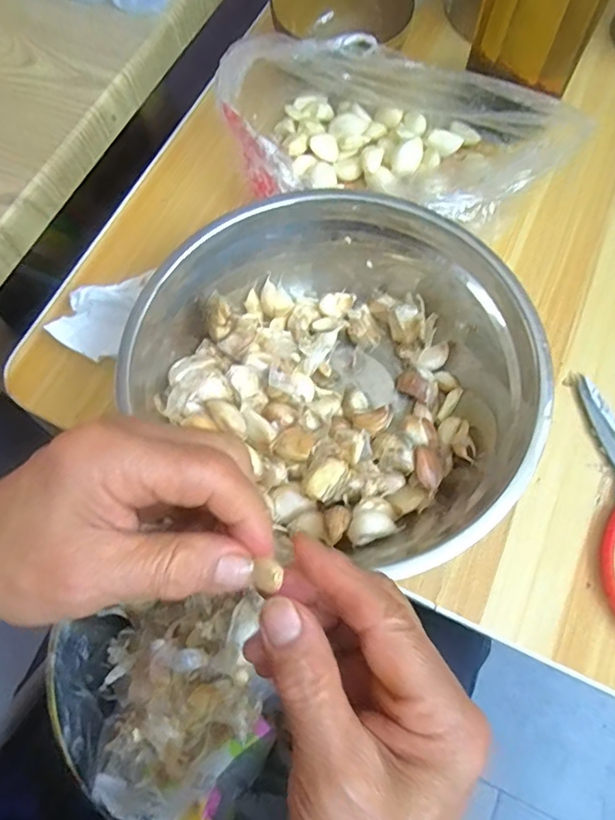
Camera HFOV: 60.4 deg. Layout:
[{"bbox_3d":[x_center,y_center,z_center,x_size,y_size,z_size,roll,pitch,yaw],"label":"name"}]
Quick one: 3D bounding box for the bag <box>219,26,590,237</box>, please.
[{"bbox_3d":[0.067,-0.215,0.408,0.256,0.092,0.128,18,71,8],"label":"bag"}]

